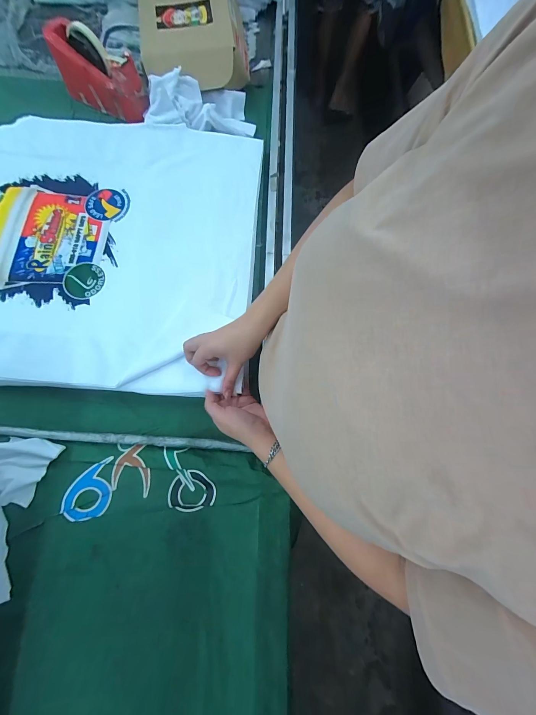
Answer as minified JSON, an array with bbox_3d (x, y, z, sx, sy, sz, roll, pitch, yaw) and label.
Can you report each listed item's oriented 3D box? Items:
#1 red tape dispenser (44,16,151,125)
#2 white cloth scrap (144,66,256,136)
[{"bbox_3d":[-0.360,-0.599,0.605,0.202,0.117,0.070,32,76,3],"label":"red tape dispenser"},{"bbox_3d":[-0.148,-0.547,0.622,0.234,0.055,0.115,-10,76,-23],"label":"white cloth scrap"}]

